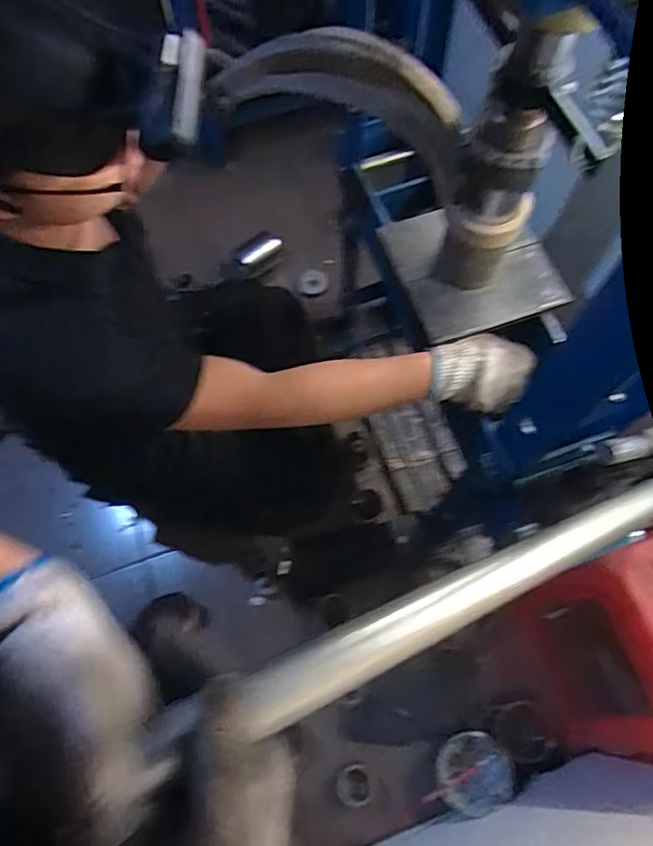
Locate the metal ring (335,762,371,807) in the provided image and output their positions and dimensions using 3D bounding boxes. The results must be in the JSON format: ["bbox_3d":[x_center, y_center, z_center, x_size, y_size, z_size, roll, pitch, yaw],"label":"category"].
[{"bbox_3d":[0.049,0.675,1.060,0.064,0.014,0.070,0,69,0],"label":"metal ring"}]

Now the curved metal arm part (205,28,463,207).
[{"bbox_3d":[0.013,-0.400,0.672,0.345,0.128,0.086,23,71,9],"label":"curved metal arm part"}]

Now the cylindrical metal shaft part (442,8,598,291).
[{"bbox_3d":[0.188,-0.260,0.610,0.083,0.379,0.078,0,69,0],"label":"cylindrical metal shaft part"}]

